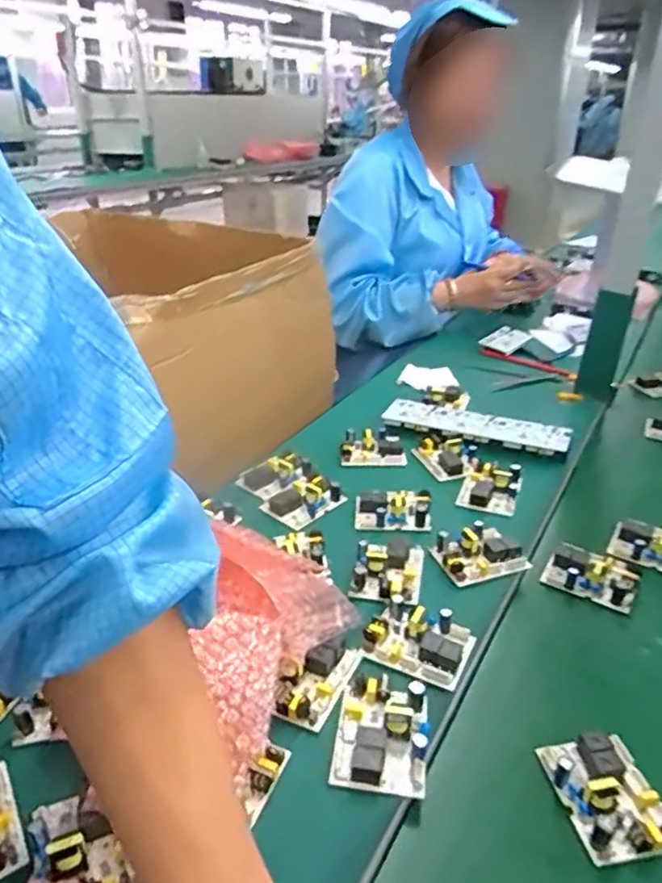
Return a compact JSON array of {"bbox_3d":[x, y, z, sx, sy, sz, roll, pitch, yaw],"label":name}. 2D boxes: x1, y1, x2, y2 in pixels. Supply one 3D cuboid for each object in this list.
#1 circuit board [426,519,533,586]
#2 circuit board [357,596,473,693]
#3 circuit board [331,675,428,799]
[{"bbox_3d":[0.143,0.109,0.623,0.070,0.026,0.063,-7,30,-15],"label":"circuit board"},{"bbox_3d":[0.072,0.161,0.522,0.080,0.022,0.063,15,32,24],"label":"circuit board"},{"bbox_3d":[0.037,0.201,0.446,0.062,0.026,0.081,6,29,8],"label":"circuit board"}]

